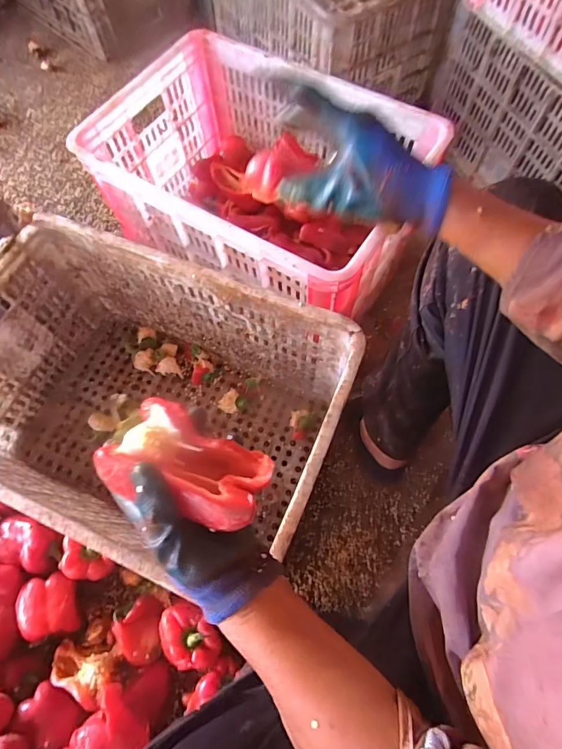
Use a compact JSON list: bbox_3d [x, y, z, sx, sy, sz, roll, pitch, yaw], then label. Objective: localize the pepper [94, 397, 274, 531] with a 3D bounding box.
[{"bbox_3d":[-0.075,0.074,0.328,0.123,0.040,0.078,25,69,11],"label":"pepper"}]

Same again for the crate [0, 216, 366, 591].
[{"bbox_3d":[-0.210,0.046,0.618,0.543,0.286,0.351,22,69,10],"label":"crate"}]

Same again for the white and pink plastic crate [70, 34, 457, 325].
[{"bbox_3d":[-0.035,-0.330,0.726,0.503,0.234,0.357,31,71,13],"label":"white and pink plastic crate"}]

